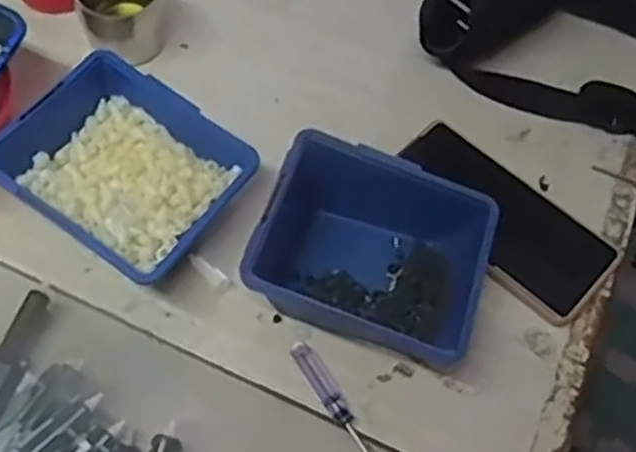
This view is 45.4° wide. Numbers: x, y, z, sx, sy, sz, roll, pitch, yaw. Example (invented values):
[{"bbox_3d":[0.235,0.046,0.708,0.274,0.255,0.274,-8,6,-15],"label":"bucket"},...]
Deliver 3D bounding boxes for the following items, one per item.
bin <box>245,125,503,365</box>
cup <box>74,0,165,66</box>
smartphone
[{"bbox_3d":[0.034,0.018,0.494,0.137,0.068,0.120,18,61,6],"label":"bin"},{"bbox_3d":[-0.155,-0.169,0.603,0.063,0.063,0.065,2,60,-3],"label":"cup"},{"bbox_3d":[0.130,-0.009,0.543,0.079,0.010,0.166,-39,69,-22],"label":"smartphone"}]

